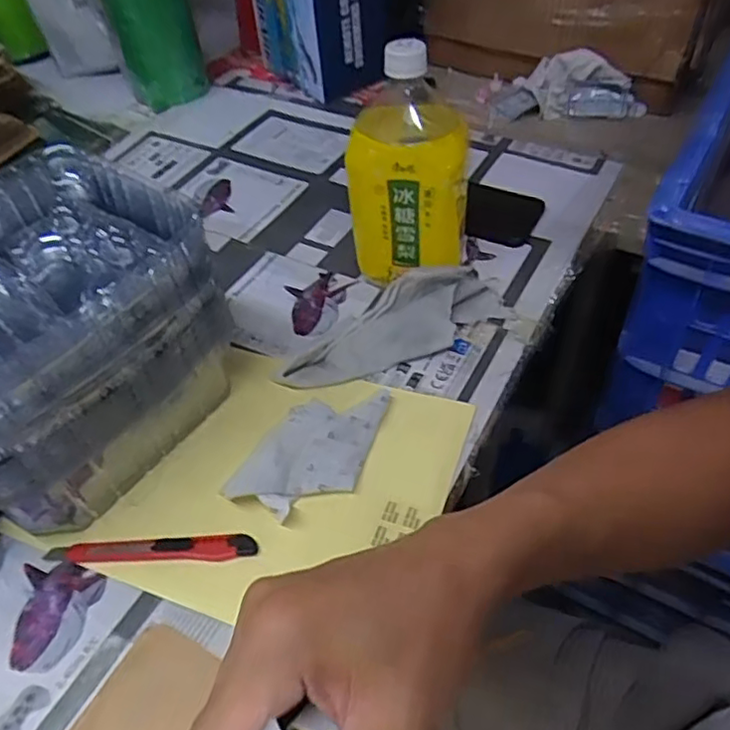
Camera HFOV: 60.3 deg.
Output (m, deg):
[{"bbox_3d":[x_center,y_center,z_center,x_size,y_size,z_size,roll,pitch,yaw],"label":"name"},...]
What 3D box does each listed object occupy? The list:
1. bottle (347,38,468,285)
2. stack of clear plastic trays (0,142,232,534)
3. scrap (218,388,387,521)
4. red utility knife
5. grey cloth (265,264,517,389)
[{"bbox_3d":[0.037,-0.156,0.529,0.096,0.196,0.089,-2,48,1],"label":"bottle"},{"bbox_3d":[-0.216,-0.012,0.439,0.167,0.158,0.202,28,55,25],"label":"stack of clear plastic trays"},{"bbox_3d":[-0.032,0.059,0.452,0.067,0.015,0.127,36,60,9],"label":"scrap"},{"bbox_3d":[-0.142,0.123,0.416,0.138,0.006,0.017,-2,48,1],"label":"red utility knife"},{"bbox_3d":[0.025,-0.035,0.530,0.204,0.020,0.071,-16,80,-14],"label":"grey cloth"}]

